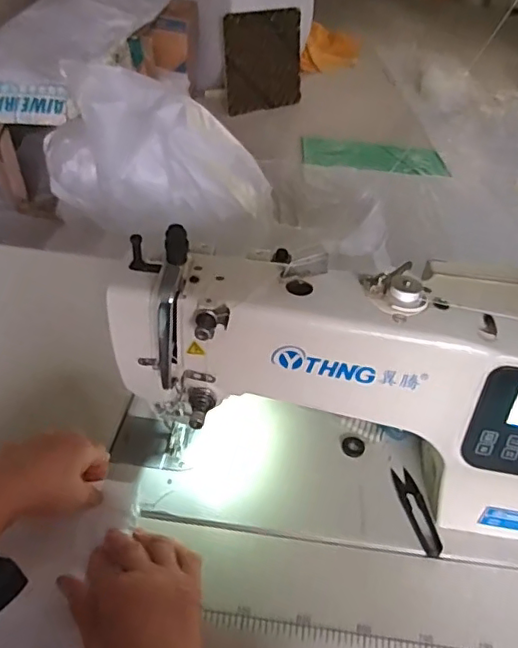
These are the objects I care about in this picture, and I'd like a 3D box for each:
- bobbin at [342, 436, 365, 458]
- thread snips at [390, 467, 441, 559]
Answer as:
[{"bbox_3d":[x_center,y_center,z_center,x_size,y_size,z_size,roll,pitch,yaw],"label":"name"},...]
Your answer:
[{"bbox_3d":[0.104,0.135,0.626,0.025,0.009,0.023,3,41,-2],"label":"bobbin"},{"bbox_3d":[0.156,0.186,0.569,0.022,0.008,0.098,-2,41,-8],"label":"thread snips"}]

